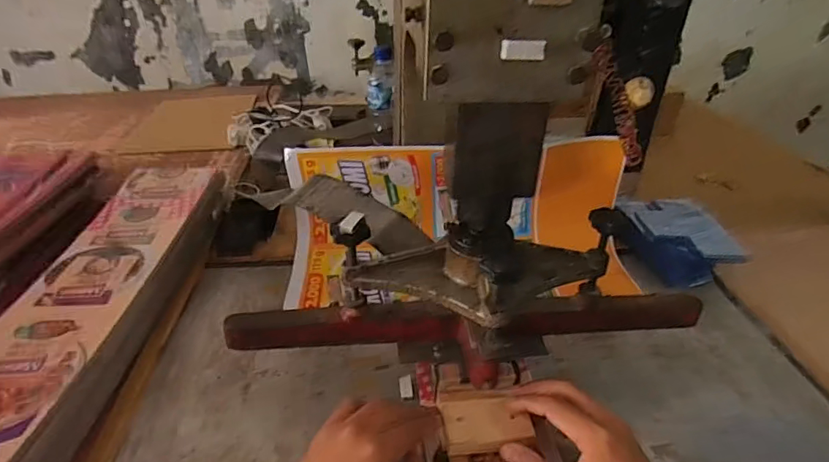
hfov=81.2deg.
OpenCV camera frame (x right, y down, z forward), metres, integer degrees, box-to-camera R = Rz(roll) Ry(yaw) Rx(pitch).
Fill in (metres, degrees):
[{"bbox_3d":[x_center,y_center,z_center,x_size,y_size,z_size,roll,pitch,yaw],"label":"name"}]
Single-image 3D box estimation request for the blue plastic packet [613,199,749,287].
[{"bbox_3d":[0.382,0.004,0.730,0.139,0.062,0.184,-2,33,-6],"label":"blue plastic packet"}]

